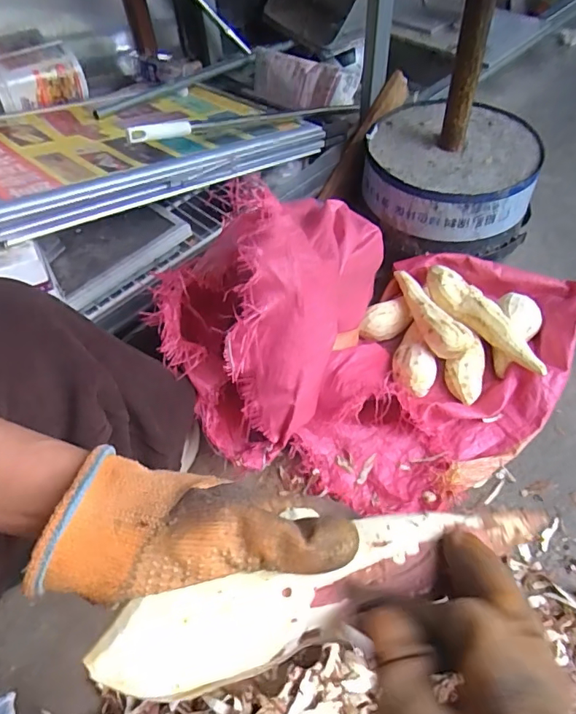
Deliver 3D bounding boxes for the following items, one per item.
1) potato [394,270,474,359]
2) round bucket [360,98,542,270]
[{"bbox_3d":[0.240,-0.086,0.880,0.066,0.050,0.227,-22,55,-11],"label":"potato"},{"bbox_3d":[0.326,-0.369,1.032,0.341,0.159,0.335,-5,54,1],"label":"round bucket"}]

